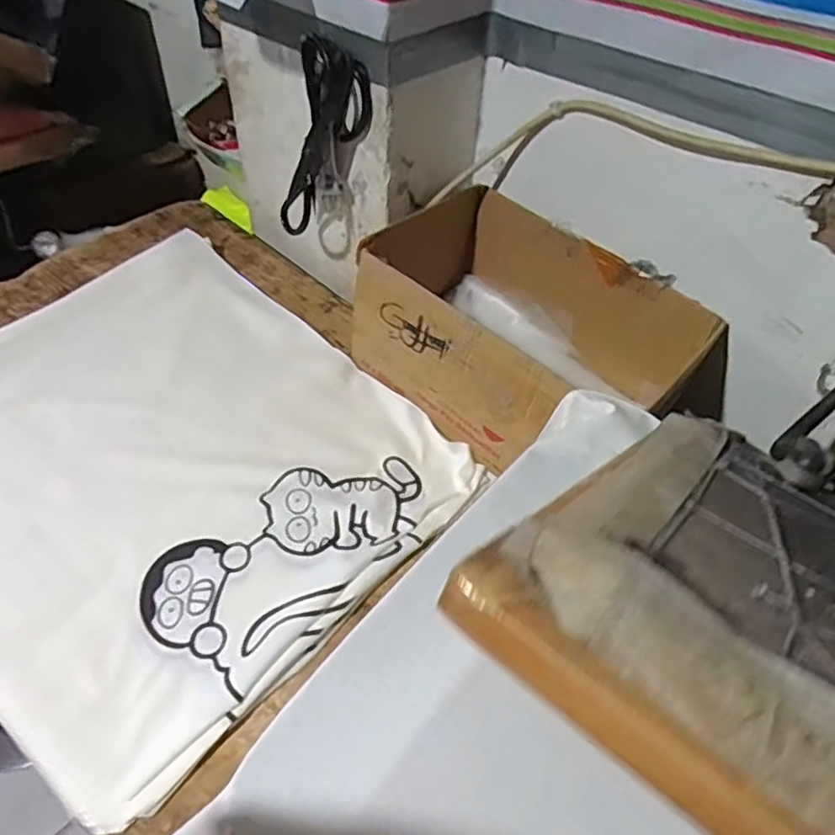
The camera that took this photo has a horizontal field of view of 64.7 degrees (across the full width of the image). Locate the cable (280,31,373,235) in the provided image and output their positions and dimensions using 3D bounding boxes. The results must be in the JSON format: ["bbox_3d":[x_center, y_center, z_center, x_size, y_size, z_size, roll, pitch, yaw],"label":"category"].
[{"bbox_3d":[-0.117,-0.328,0.796,0.082,0.231,0.060,2,49,-27],"label":"cable"}]

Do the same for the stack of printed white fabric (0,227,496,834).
[{"bbox_3d":[-0.298,0.041,0.758,0.576,0.023,0.514,38,57,21],"label":"stack of printed white fabric"}]

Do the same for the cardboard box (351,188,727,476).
[{"bbox_3d":[0.135,-0.086,0.817,0.390,0.187,0.255,37,55,27],"label":"cardboard box"}]

